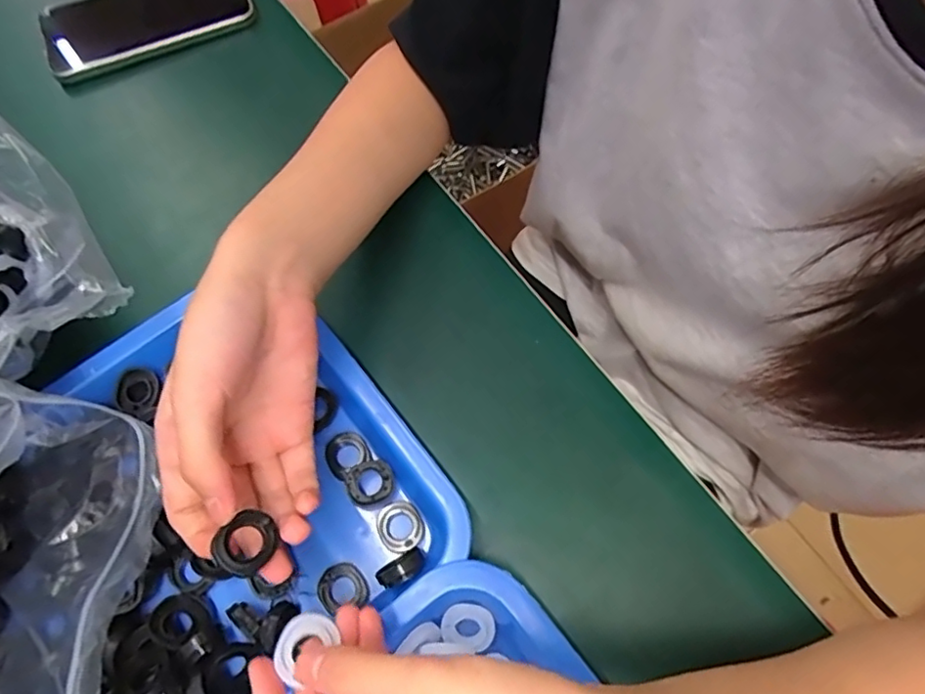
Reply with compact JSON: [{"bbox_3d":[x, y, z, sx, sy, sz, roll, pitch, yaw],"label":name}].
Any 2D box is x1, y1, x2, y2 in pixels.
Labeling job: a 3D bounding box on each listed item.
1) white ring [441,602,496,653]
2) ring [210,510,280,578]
[{"bbox_3d":[0.003,0.141,0.298,0.026,0.007,0.021,6,69,3],"label":"white ring"},{"bbox_3d":[-0.091,0.083,0.246,0.020,0.009,0.023,42,53,-6],"label":"ring"}]

